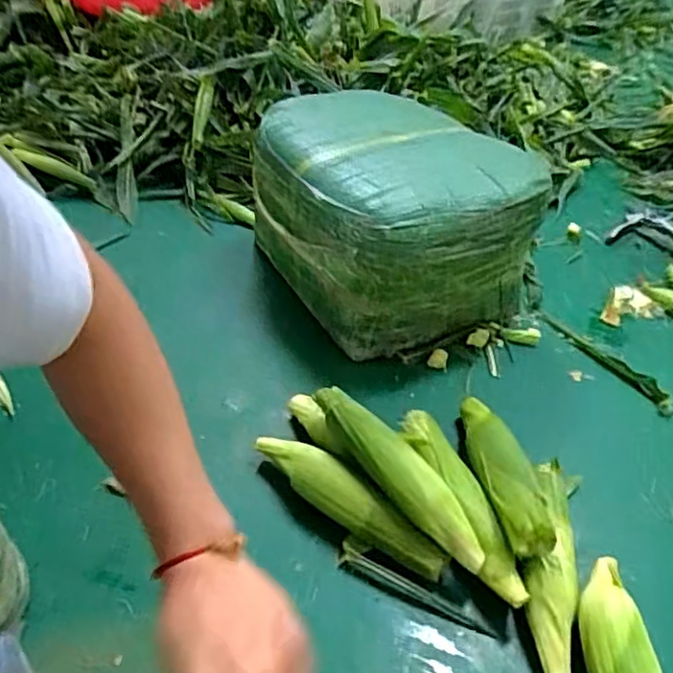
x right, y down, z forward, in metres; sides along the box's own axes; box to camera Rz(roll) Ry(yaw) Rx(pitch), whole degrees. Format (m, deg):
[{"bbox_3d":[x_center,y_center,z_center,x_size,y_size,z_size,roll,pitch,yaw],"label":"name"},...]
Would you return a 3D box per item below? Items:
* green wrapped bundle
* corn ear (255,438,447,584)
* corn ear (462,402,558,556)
[{"bbox_3d":[0.066,-0.187,1.001,0.313,0.250,0.405,-18,45,-24],"label":"green wrapped bundle"},{"bbox_3d":[0.005,0.186,0.705,0.263,0.058,0.059,33,48,30],"label":"corn ear"},{"bbox_3d":[0.185,0.143,0.724,0.068,0.048,0.253,-3,40,-7],"label":"corn ear"}]

